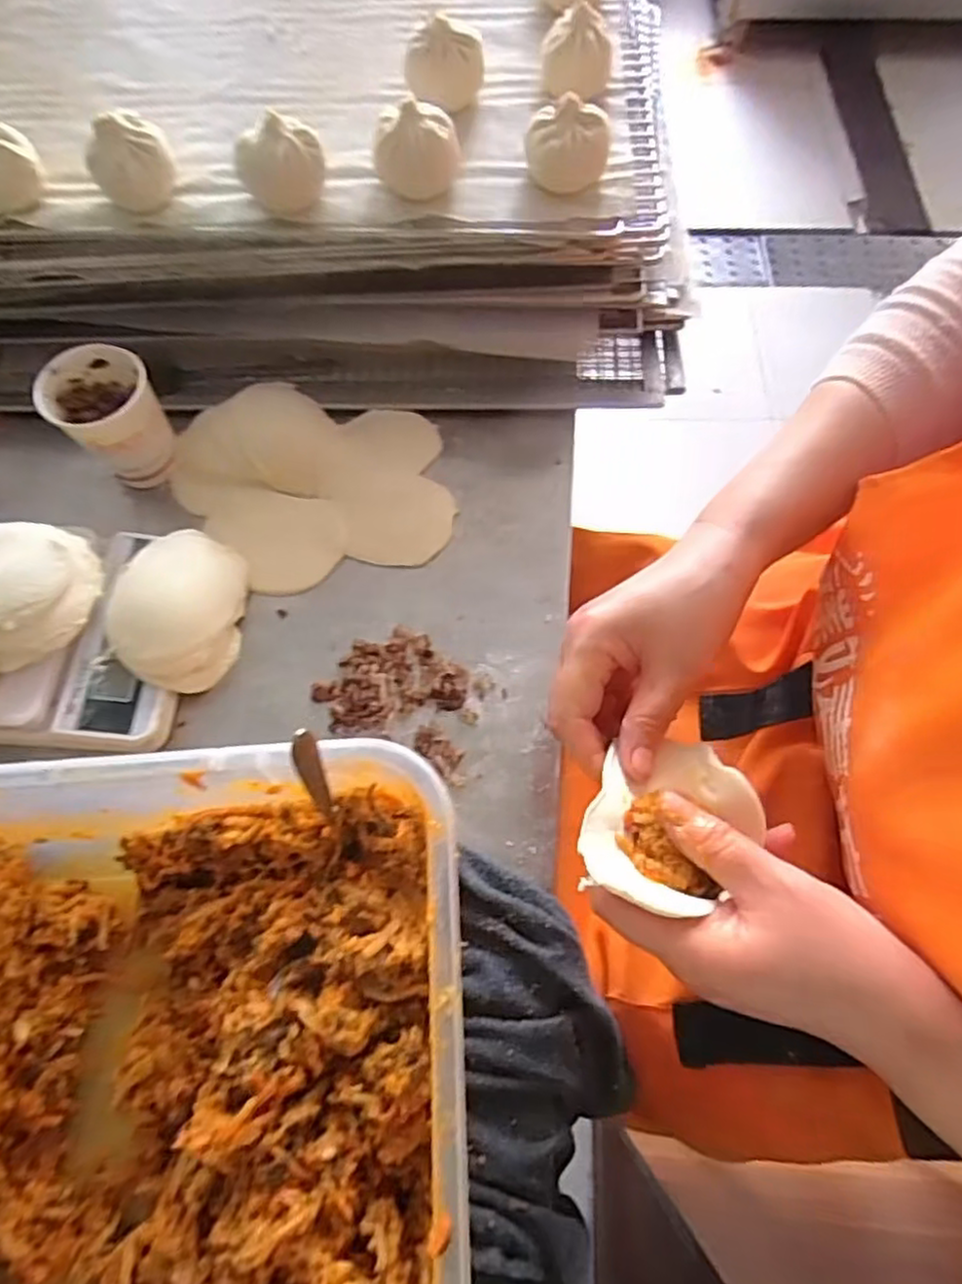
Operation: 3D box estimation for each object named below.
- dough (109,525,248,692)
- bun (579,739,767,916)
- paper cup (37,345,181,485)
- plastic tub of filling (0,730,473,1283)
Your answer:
[{"bbox_3d":[-0.211,-0.025,0.476,0.073,0.041,0.112,2,66,1],"label":"dough"},{"bbox_3d":[0.086,0.079,0.303,0.072,0.028,0.079,0,67,0],"label":"bun"},{"bbox_3d":[-0.273,-0.166,0.514,0.070,0.078,0.071,0,66,0],"label":"paper cup"},{"bbox_3d":[-0.197,0.197,0.319,0.376,0.163,0.266,-3,66,-1],"label":"plastic tub of filling"}]

